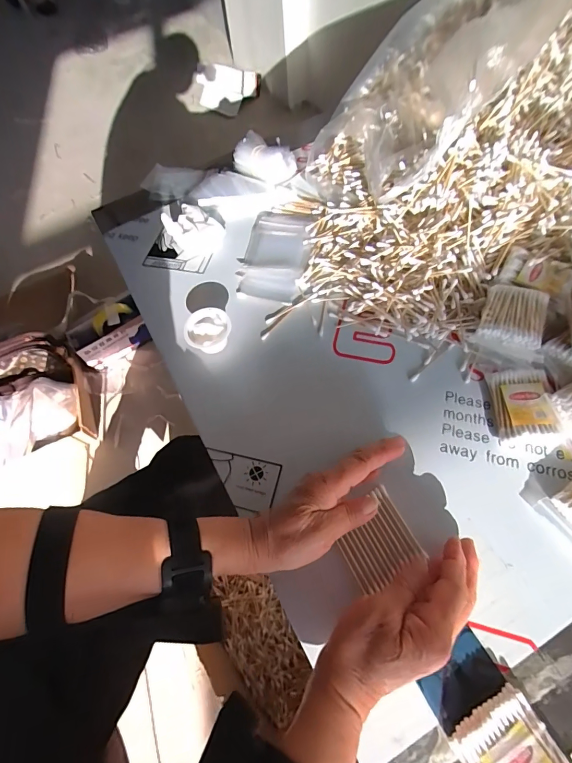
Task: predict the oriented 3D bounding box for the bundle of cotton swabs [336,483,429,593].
[{"bbox_3d":[0.080,0.139,0.343,0.064,0.007,0.068,-25,62,-11],"label":"bundle of cotton swabs"}]

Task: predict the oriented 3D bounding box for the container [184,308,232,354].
[{"bbox_3d":[-0.089,-0.058,0.450,0.051,0.029,0.050,-2,61,4],"label":"container"}]

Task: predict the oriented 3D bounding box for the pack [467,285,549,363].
[{"bbox_3d":[0.238,-0.065,0.401,0.064,0.021,0.082,23,66,16],"label":"pack"}]

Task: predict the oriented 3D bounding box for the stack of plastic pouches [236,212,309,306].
[{"bbox_3d":[-0.014,-0.169,0.509,0.083,0.015,0.152,4,62,7],"label":"stack of plastic pouches"}]

